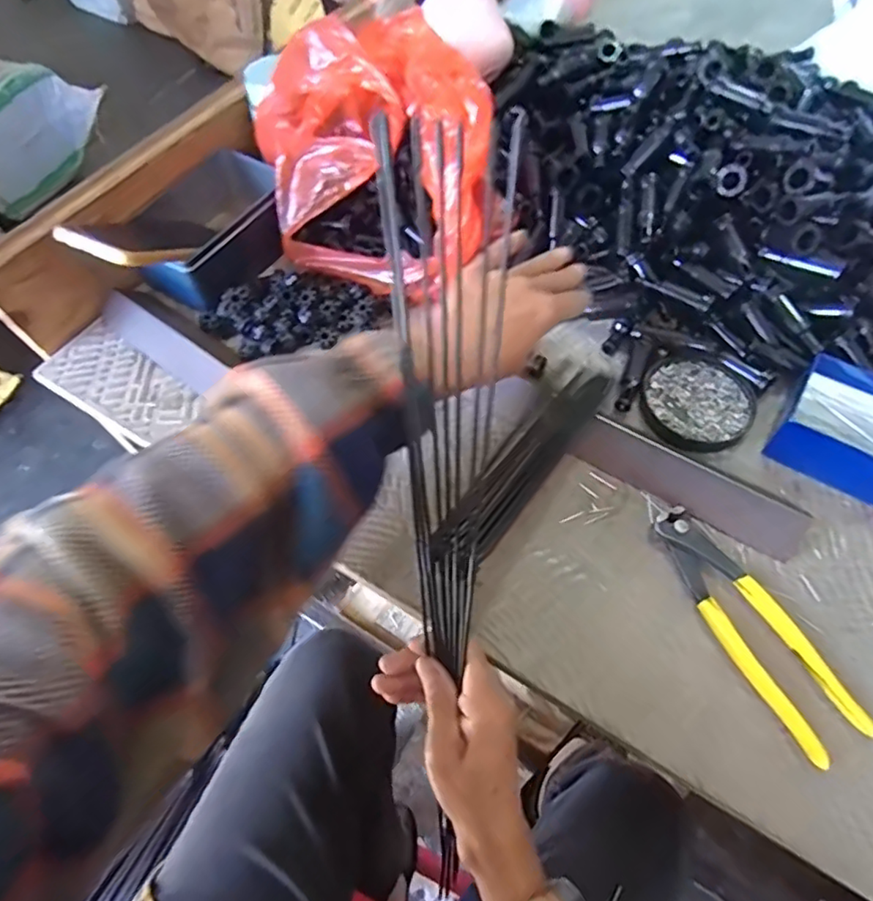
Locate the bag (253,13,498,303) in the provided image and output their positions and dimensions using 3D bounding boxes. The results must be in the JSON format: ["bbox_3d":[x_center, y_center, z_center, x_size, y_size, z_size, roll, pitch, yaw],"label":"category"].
[{"bbox_3d":[-0.054,-0.265,0.528,0.201,0.151,0.193,4,58,4],"label":"bag"}]

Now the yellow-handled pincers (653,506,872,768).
[{"bbox_3d":[0.197,0.108,0.367,0.043,0.011,0.159,-23,60,-13],"label":"yellow-handled pincers"}]

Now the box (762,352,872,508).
[{"bbox_3d":[0.315,-0.011,0.426,0.112,0.045,0.086,29,62,18],"label":"box"}]

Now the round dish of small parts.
[{"bbox_3d":[0.205,-0.037,0.462,0.082,0.017,0.083,0,58,1],"label":"round dish of small parts"}]

